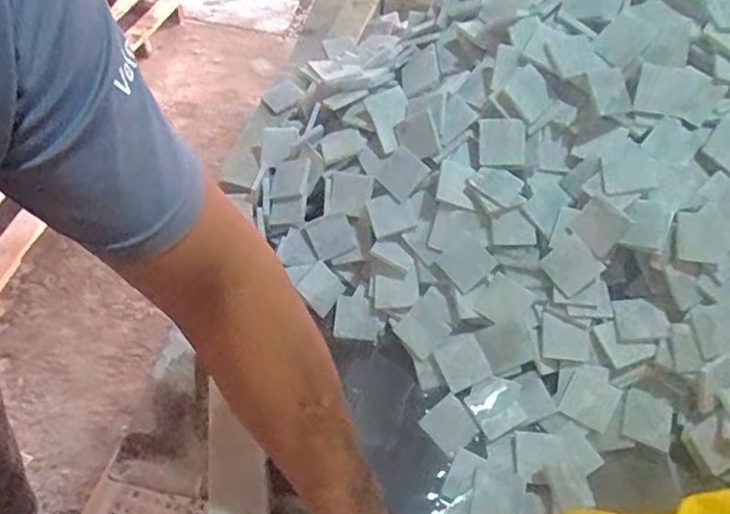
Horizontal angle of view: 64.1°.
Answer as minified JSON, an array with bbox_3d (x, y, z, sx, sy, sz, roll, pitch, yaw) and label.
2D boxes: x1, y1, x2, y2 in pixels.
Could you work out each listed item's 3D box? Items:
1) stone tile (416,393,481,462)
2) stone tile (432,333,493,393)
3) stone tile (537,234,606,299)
[{"bbox_3d":[0.088,0.176,0.608,0.048,0.005,0.051,-36,57,-18],"label":"stone tile"},{"bbox_3d":[0.106,0.115,0.644,0.050,0.004,0.055,-24,75,-5],"label":"stone tile"},{"bbox_3d":[0.219,0.010,0.622,0.051,0.050,0.004,47,20,9],"label":"stone tile"}]

